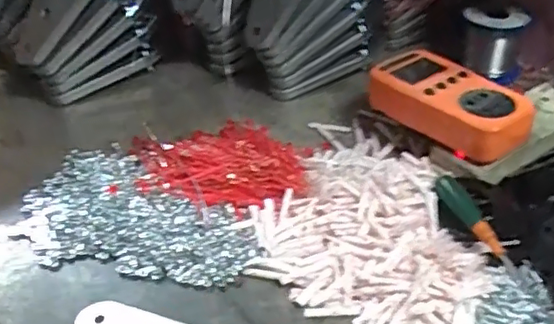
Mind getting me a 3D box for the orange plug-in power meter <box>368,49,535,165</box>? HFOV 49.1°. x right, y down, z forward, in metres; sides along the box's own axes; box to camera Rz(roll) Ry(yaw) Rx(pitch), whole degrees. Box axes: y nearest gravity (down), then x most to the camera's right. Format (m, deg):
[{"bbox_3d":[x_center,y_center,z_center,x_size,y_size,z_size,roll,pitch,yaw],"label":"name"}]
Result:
[{"bbox_3d":[0.136,-0.043,0.482,0.065,0.040,0.125,-30,46,-30],"label":"orange plug-in power meter"}]

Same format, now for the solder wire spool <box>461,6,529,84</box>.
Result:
[{"bbox_3d":[0.203,-0.117,0.570,0.056,0.063,0.063,9,40,13],"label":"solder wire spool"}]

